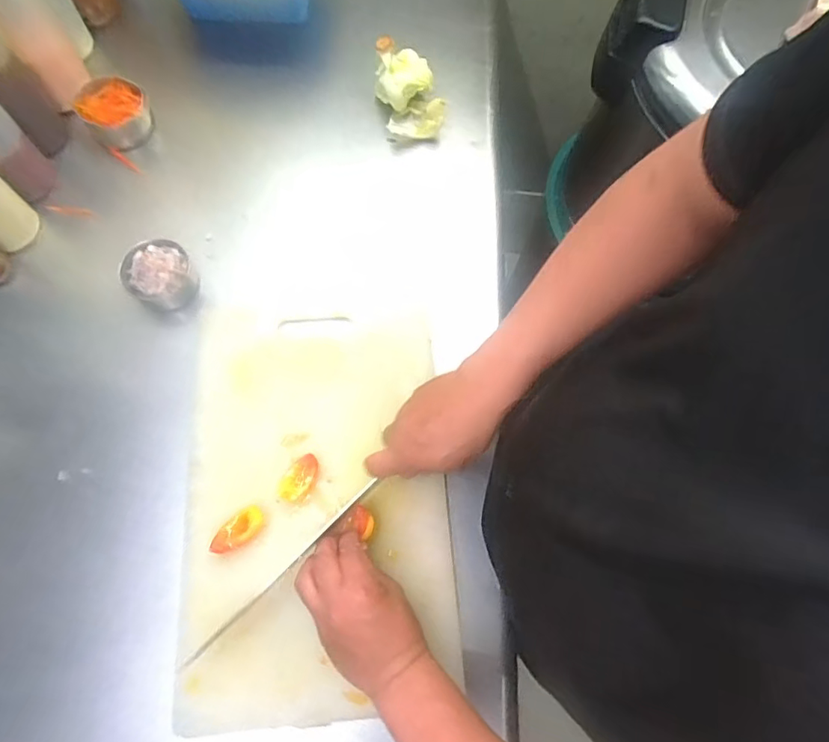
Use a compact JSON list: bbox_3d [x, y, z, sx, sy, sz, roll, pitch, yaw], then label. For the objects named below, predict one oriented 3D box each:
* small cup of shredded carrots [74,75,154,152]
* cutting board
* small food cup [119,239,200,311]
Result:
[{"bbox_3d":[-0.371,-0.323,0.636,0.076,0.039,0.083,1,72,-2],"label":"small cup of shredded carrots"},{"bbox_3d":[-0.092,0.119,0.507,0.243,0.021,0.381,-2,71,-8],"label":"cutting board"},{"bbox_3d":[-0.276,-0.106,0.556,0.067,0.033,0.062,1,72,-2],"label":"small food cup"}]

